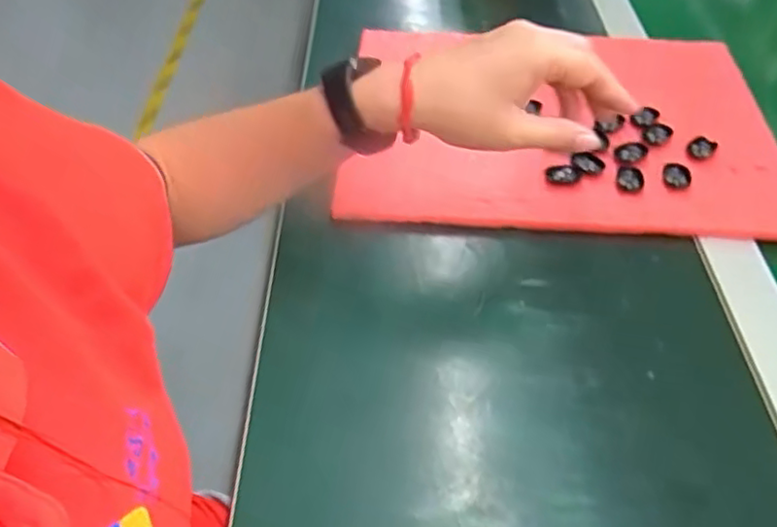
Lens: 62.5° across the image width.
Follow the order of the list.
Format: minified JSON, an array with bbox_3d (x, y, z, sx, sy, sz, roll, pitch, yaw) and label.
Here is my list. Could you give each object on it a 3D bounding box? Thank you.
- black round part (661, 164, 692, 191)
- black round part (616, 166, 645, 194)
[{"bbox_3d":[0.217,-0.066,0.481,0.021,0.007,0.027,18,50,14],"label":"black round part"},{"bbox_3d":[0.181,-0.062,0.479,0.020,0.007,0.024,17,49,13],"label":"black round part"}]

